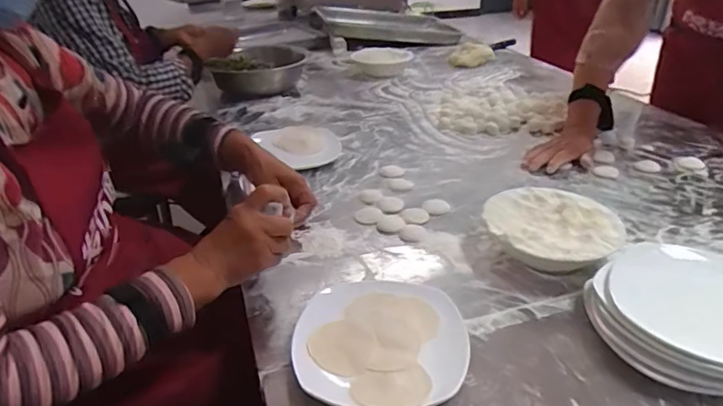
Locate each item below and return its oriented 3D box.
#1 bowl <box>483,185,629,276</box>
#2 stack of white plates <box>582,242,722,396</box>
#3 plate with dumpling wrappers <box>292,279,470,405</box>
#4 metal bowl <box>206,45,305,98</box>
[{"bbox_3d":[0.251,0.042,0.696,0.170,0.063,0.164,0,29,0],"label":"bowl"},{"bbox_3d":[0.349,0.118,0.551,0.193,0.073,0.171,23,36,35],"label":"stack of white plates"},{"bbox_3d":[0.020,0.148,0.558,0.176,0.022,0.188,-1,29,-1],"label":"plate with dumpling wrappers"},{"bbox_3d":[-0.264,-0.354,1.372,0.216,0.096,0.244,-4,29,-6],"label":"metal bowl"}]

